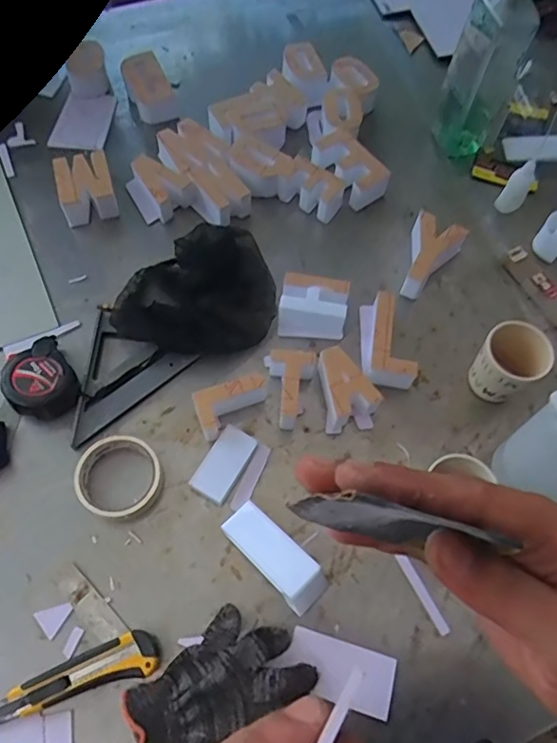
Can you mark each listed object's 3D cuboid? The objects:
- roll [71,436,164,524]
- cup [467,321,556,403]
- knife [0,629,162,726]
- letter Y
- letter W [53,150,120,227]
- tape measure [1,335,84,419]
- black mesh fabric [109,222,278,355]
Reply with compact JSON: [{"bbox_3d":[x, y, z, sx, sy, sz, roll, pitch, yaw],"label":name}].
[{"bbox_3d":[-0.173,0.116,0.601,0.088,0.026,0.087,1,63,-2],"label":"roll"},{"bbox_3d":[0.269,-0.006,0.652,0.072,0.089,0.078,1,66,-2],"label":"cup"},{"bbox_3d":[-0.197,0.289,0.520,0.166,0.022,0.039,-16,68,-9],"label":"knife"},{"bbox_3d":[0.199,-0.149,0.735,0.071,0.048,0.117,24,67,8],"label":"letter Y"},{"bbox_3d":[-0.269,-0.258,0.774,0.079,0.044,0.094,-15,68,-9],"label":"letter W"},{"bbox_3d":[-0.279,0.013,0.643,0.078,0.041,0.094,-31,70,-16],"label":"tape measure"},{"bbox_3d":[-0.095,-0.112,0.717,0.186,0.037,0.196,1,63,-2],"label":"black mesh fabric"}]

